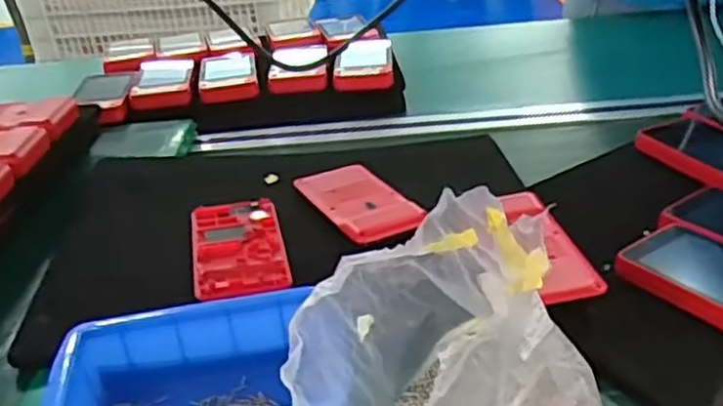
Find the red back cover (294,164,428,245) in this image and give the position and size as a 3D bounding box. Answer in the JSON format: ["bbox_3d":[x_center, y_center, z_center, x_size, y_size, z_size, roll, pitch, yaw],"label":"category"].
[{"bbox_3d":[-0.002,-0.002,0.556,0.061,0.011,0.123,-18,34,-21],"label":"red back cover"}]

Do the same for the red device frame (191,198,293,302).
[{"bbox_3d":[-0.086,0.029,0.513,0.062,0.009,0.123,-10,32,-9],"label":"red device frame"}]

